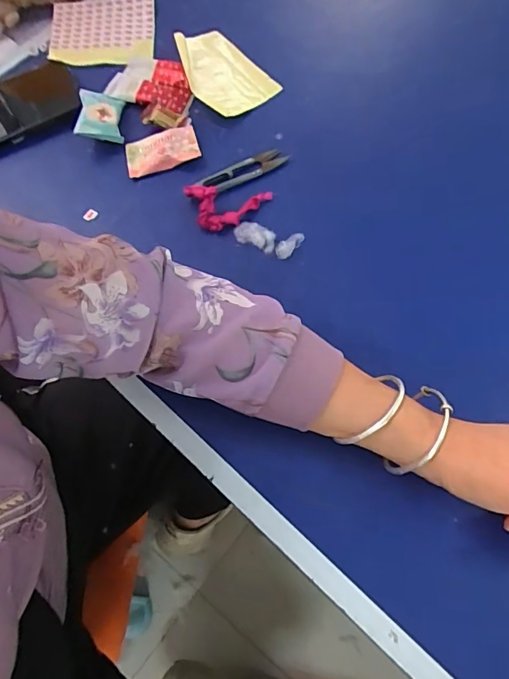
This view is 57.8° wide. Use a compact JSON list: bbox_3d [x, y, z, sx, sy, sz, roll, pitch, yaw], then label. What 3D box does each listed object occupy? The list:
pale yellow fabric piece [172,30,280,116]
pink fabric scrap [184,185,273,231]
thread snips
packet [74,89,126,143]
[{"bbox_3d":[-0.037,-0.296,0.511,0.084,0.019,0.116,-36,72,-10],"label":"pale yellow fabric piece"},{"bbox_3d":[-0.027,-0.128,0.441,0.082,0.021,0.041,2,70,3],"label":"pink fabric scrap"},{"bbox_3d":[-0.011,-0.170,0.470,0.095,0.010,0.024,-25,71,-7],"label":"thread snips"},{"bbox_3d":[-0.162,-0.236,0.484,0.044,0.018,0.060,-1,70,2],"label":"packet"}]

